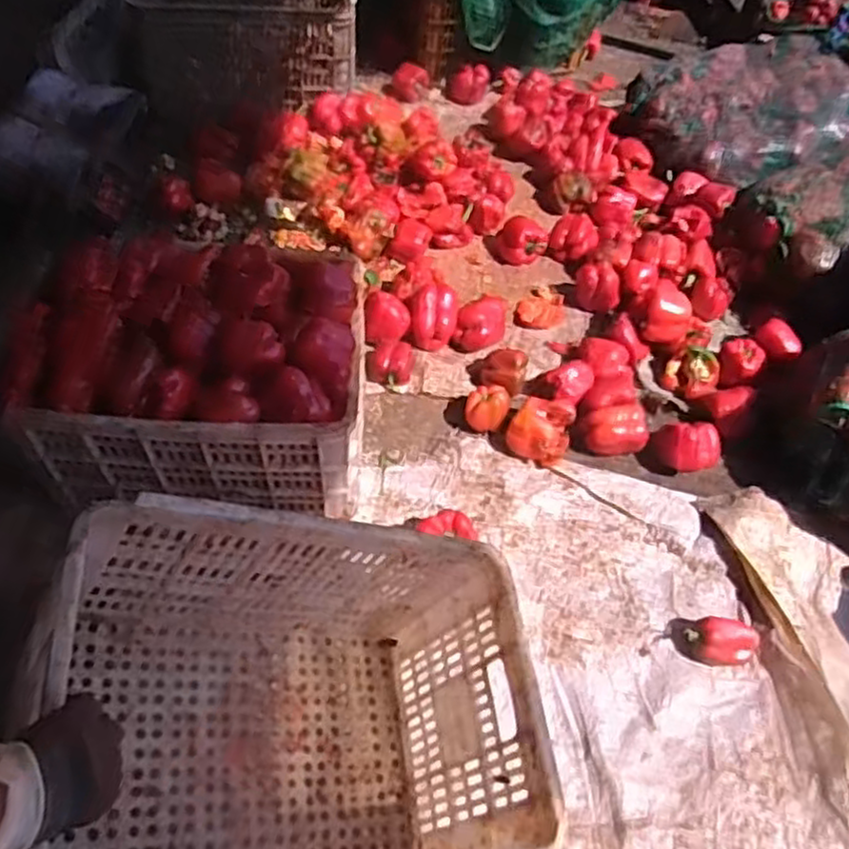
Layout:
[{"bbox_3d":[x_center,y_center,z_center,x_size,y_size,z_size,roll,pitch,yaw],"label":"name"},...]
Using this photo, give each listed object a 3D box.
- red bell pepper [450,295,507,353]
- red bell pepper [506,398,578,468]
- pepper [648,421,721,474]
[{"bbox_3d":[0.117,-0.212,1.494,0.094,0.067,0.130,14,55,9],"label":"red bell pepper"},{"bbox_3d":[0.213,0.009,1.337,0.106,0.067,0.098,20,56,14],"label":"red bell pepper"},{"bbox_3d":[0.479,0.039,1.333,0.116,0.070,0.097,12,54,8],"label":"pepper"}]

